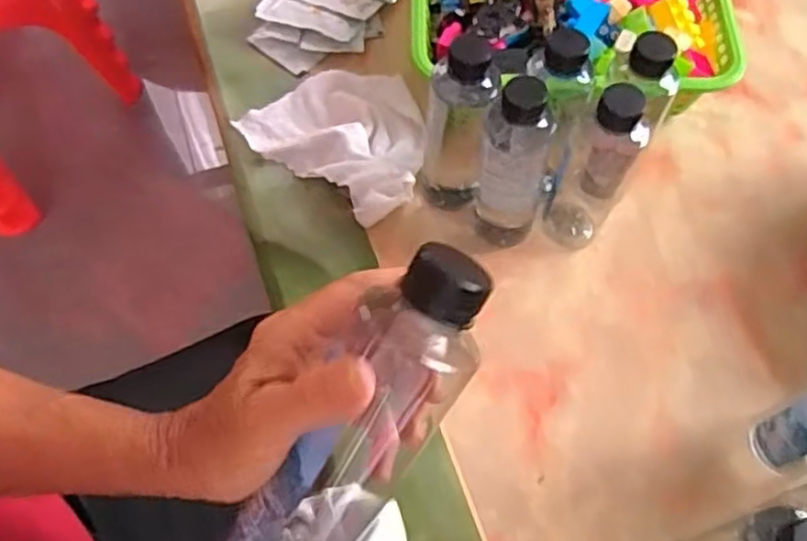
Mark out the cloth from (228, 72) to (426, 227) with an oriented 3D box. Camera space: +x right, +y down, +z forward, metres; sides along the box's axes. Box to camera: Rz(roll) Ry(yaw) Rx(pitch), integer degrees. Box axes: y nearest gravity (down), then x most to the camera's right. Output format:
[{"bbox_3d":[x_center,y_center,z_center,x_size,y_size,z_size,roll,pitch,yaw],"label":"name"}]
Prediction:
[{"bbox_3d":[-0.045,-0.135,0.678,0.191,0.032,0.146,39,70,19],"label":"cloth"}]

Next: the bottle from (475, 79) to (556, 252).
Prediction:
[{"bbox_3d":[0.090,-0.088,0.581,0.055,0.171,0.060,10,63,7],"label":"bottle"}]

